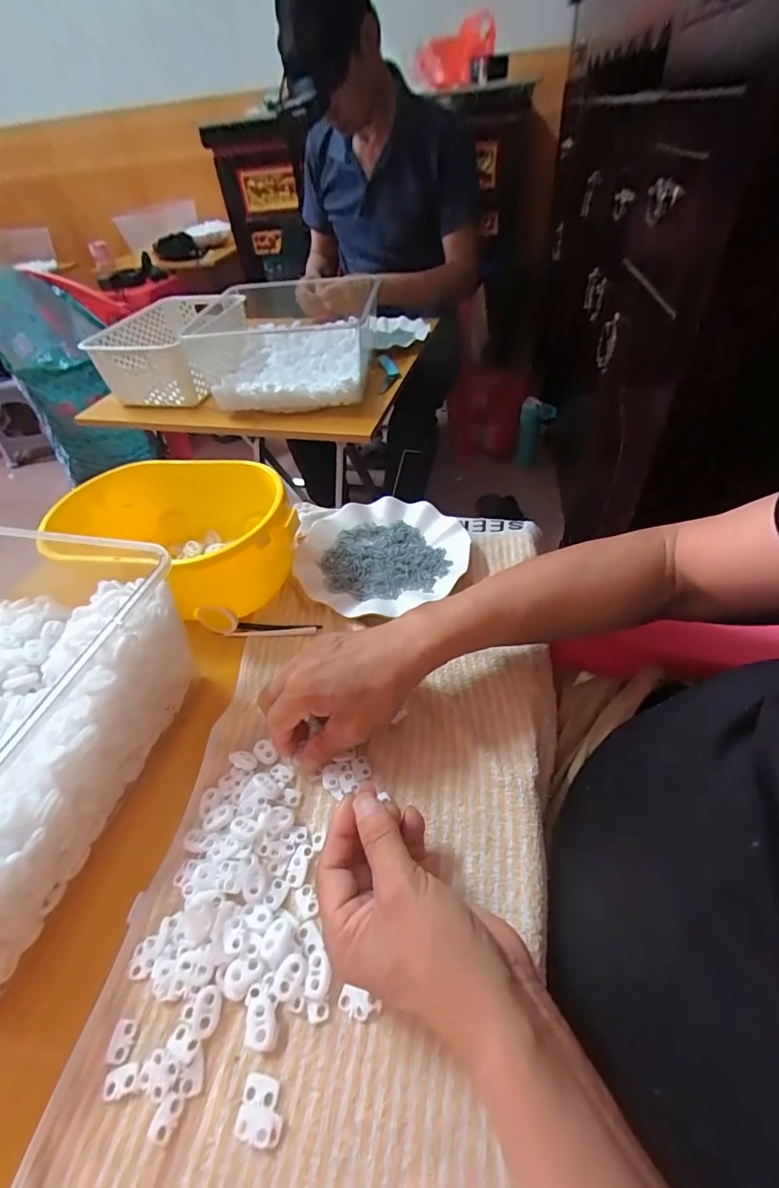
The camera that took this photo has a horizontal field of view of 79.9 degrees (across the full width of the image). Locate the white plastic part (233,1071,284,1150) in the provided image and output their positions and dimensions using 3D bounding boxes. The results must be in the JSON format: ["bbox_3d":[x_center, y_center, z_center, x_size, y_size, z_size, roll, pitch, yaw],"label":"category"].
[{"bbox_3d":[-0.066,0.266,0.239,0.023,0.006,0.024,2,47,9],"label":"white plastic part"}]

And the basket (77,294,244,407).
[{"bbox_3d":[-0.427,-0.492,0.942,0.224,0.112,0.312,3,47,9],"label":"basket"}]

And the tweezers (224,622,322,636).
[{"bbox_3d":[-0.117,0.034,0.464,0.093,0.004,0.017,0,46,6],"label":"tweezers"}]

